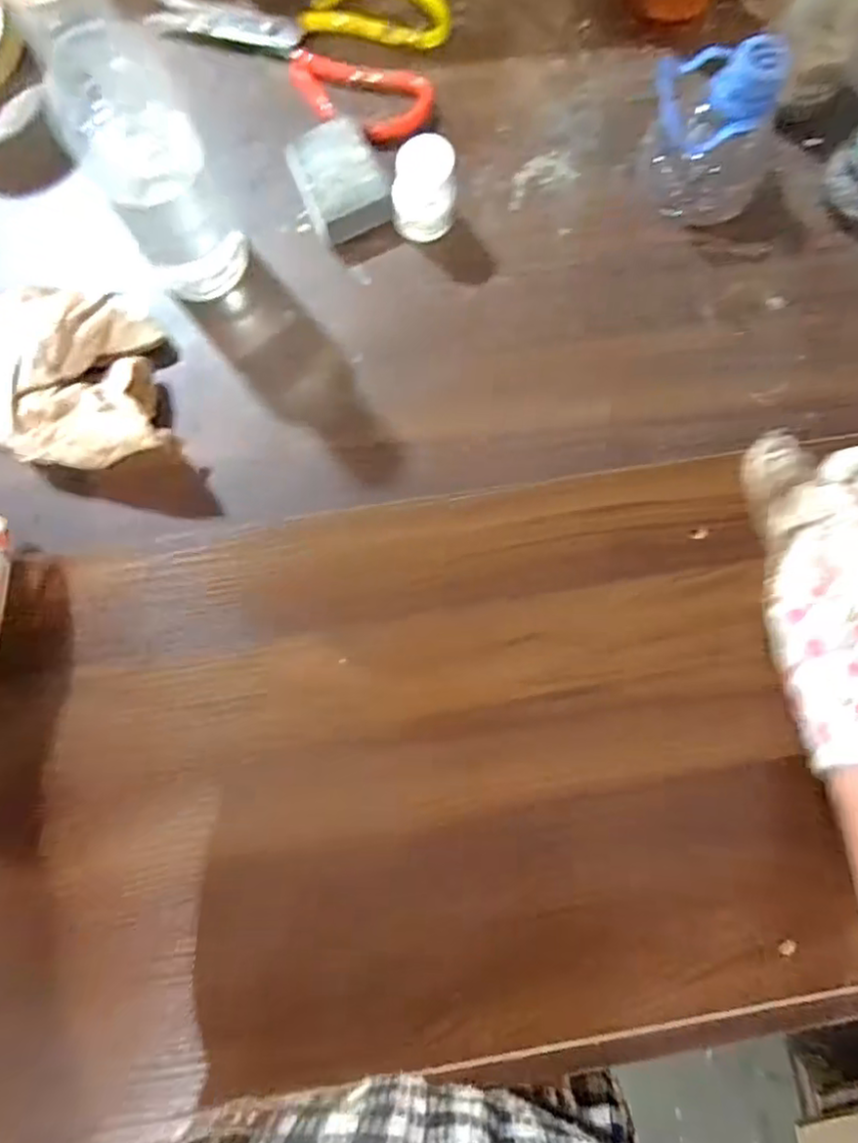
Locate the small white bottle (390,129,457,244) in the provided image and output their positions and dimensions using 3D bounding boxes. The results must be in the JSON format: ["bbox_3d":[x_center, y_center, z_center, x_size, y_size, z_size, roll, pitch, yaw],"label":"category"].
[{"bbox_3d":[-0.003,-0.251,0.414,0.039,0.056,0.033,19,82,1],"label":"small white bottle"}]

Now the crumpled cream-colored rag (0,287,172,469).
[{"bbox_3d":[-0.230,-0.124,0.398,0.144,0.049,0.110,15,82,1],"label":"crumpled cream-colored rag"}]

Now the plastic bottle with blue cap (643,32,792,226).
[{"bbox_3d":[0.192,-0.297,0.409,0.090,0.086,0.079,38,83,4],"label":"plastic bottle with blue cap"}]

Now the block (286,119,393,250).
[{"bbox_3d":[-0.060,-0.264,0.425,0.054,0.028,0.069,-24,83,-4],"label":"block"}]

